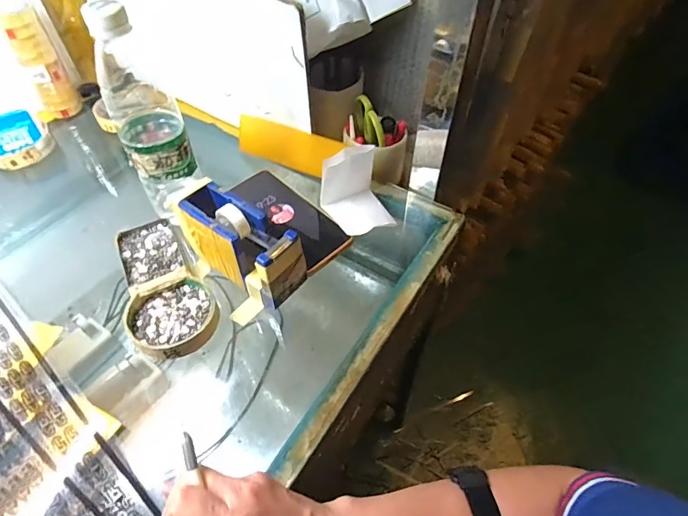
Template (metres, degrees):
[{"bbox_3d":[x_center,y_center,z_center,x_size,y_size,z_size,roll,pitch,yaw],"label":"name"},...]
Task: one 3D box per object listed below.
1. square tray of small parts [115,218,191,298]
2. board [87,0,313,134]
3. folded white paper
[{"bbox_3d":[-0.207,-0.004,0.450,0.059,0.014,0.105,-24,56,-17],"label":"square tray of small parts"},{"bbox_3d":[-0.207,-0.284,0.557,0.409,0.181,0.016,29,58,22],"label":"board"},{"bbox_3d":[0.017,-0.074,0.475,0.068,0.064,0.073,-26,56,-18],"label":"folded white paper"}]

